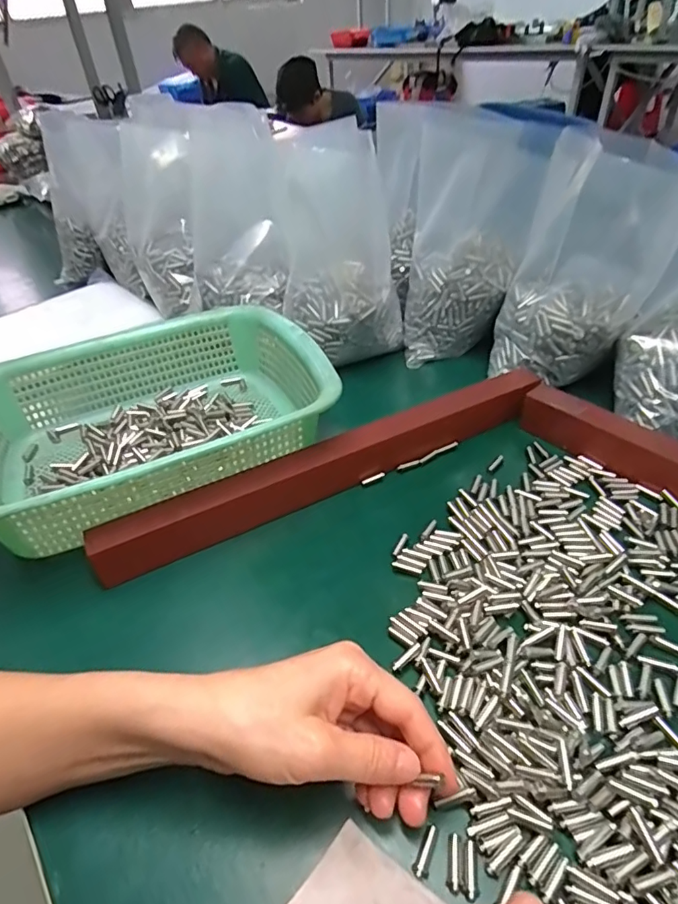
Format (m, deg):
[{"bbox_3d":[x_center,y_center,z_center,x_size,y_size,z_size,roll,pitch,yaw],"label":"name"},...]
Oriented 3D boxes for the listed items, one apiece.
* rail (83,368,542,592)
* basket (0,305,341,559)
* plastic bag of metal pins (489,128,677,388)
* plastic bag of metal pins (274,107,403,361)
[{"bbox_3d":[-0.001,0.008,0.423,0.384,0.044,0.030,-22,44,-17],"label":"rail"},{"bbox_3d":[-0.164,-0.035,0.447,0.288,0.082,0.225,-21,44,-17],"label":"basket"},{"bbox_3d":[0.222,-0.161,0.472,0.131,0.204,0.086,13,45,20],"label":"plastic bag of metal pins"},{"bbox_3d":[0.002,-0.209,0.531,0.131,0.208,0.103,-8,41,-2],"label":"plastic bag of metal pins"}]

